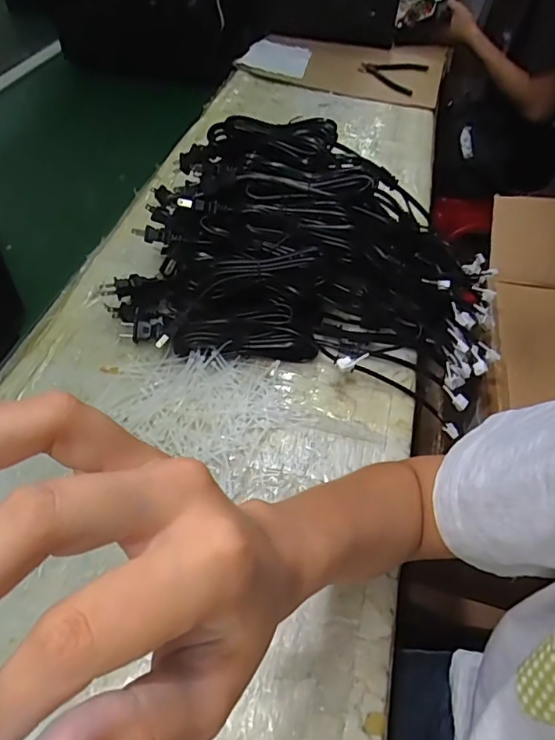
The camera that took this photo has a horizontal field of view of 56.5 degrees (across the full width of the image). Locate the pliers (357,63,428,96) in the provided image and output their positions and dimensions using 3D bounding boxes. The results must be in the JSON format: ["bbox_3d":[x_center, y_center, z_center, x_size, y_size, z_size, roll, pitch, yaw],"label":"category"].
[{"bbox_3d":[0.240,-0.633,1.109,0.133,0.017,0.150,20,51,14],"label":"pliers"}]

